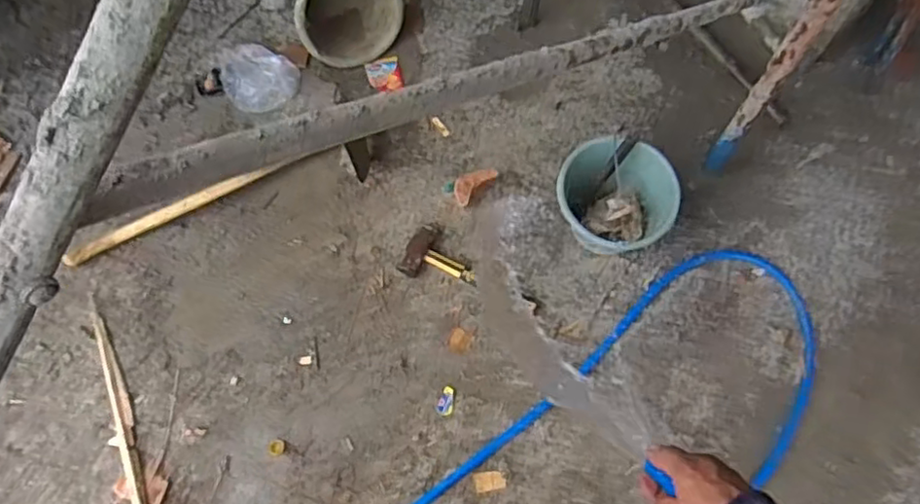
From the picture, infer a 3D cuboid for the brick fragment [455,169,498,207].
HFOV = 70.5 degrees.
[{"bbox_3d":[0.030,-0.156,1.475,0.108,0.032,0.052,-42,73,-12],"label":"brick fragment"}]

